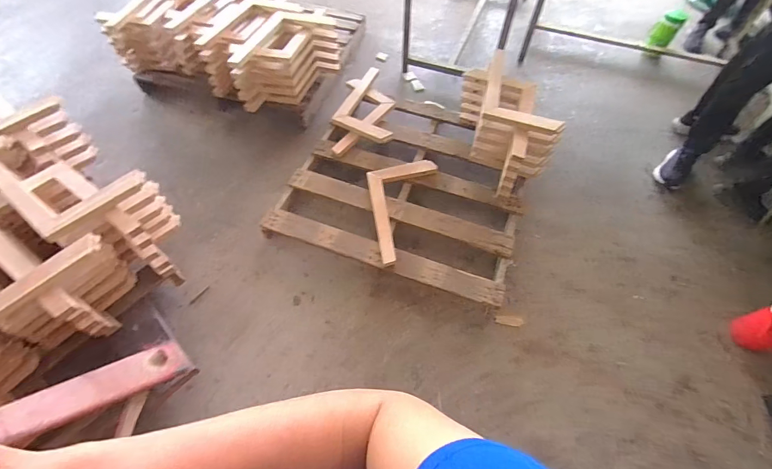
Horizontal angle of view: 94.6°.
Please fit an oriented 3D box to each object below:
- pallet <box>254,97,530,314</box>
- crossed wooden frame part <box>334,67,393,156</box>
[{"bbox_3d":[0.108,-0.220,1.576,0.952,0.150,0.869,20,60,8],"label":"pallet"},{"bbox_3d":[-0.099,-0.605,1.710,0.275,0.134,0.530,5,59,0],"label":"crossed wooden frame part"}]

